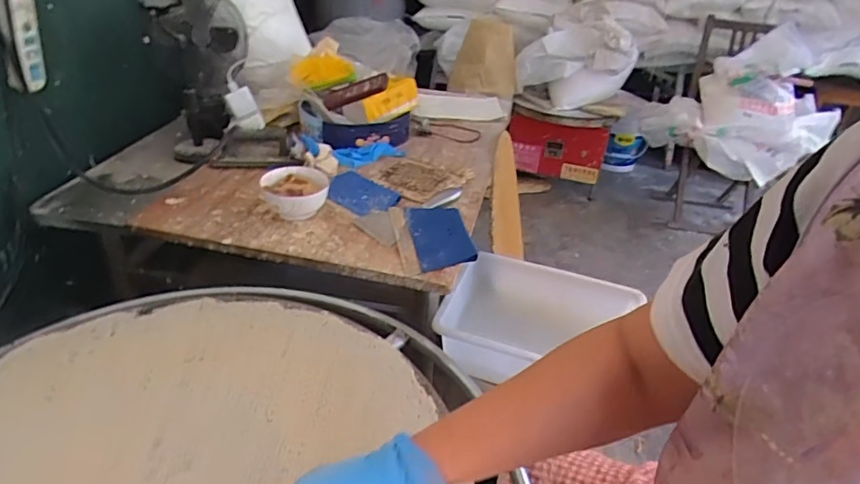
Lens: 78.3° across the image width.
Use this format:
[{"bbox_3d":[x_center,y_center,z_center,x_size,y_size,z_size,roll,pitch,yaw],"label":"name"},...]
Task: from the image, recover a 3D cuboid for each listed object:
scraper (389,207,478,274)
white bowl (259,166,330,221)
[{"bbox_3d":[0.006,-0.014,0.910,0.122,0.016,0.191,-3,33,-13],"label":"scraper"},{"bbox_3d":[-0.240,-0.087,0.947,0.114,0.065,0.111,-3,33,-12],"label":"white bowl"}]

